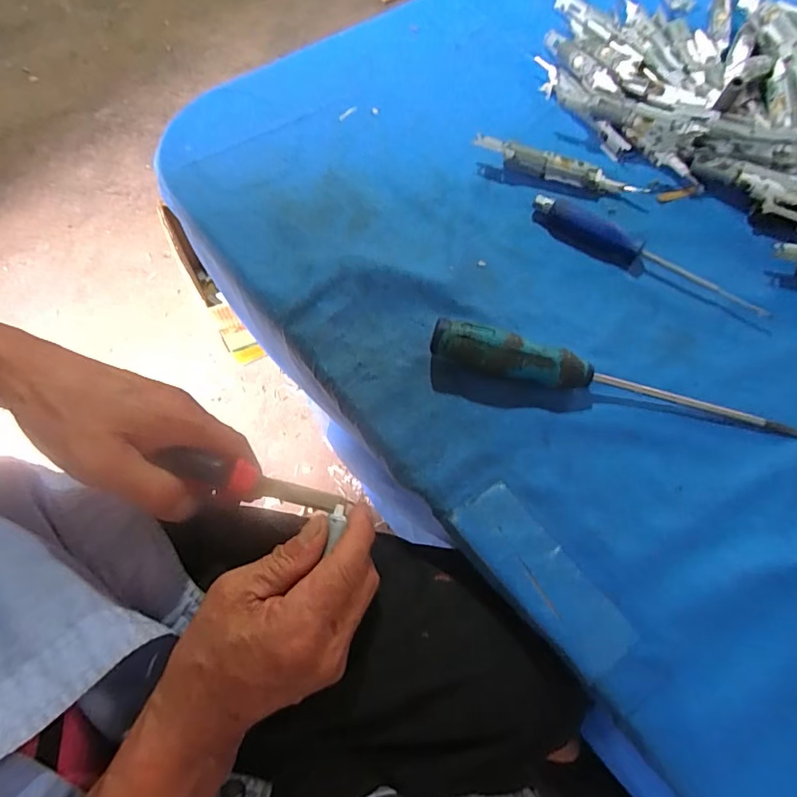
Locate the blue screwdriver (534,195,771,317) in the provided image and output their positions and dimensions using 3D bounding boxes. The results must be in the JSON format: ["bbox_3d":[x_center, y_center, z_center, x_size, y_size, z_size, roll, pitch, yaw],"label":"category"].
[{"bbox_3d":[0.190,-0.110,0.386,0.182,0.016,0.031,35,69,14],"label":"blue screwdriver"}]

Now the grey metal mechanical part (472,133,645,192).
[{"bbox_3d":[0.134,-0.193,0.422,0.143,0.023,0.015,13,66,5],"label":"grey metal mechanical part"}]

